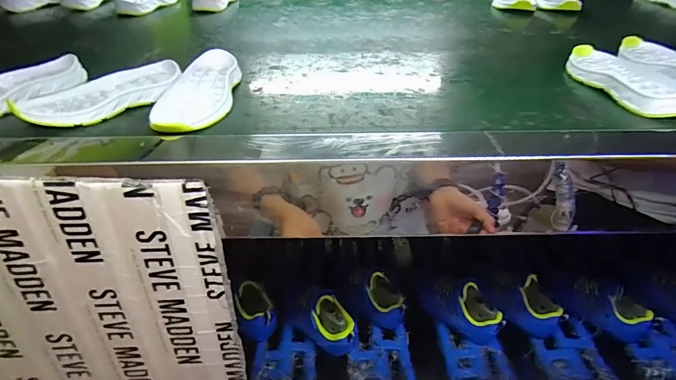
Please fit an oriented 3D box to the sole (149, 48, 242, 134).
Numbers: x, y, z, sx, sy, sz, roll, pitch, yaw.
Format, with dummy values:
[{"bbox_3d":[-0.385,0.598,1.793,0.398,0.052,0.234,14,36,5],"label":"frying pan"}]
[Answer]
[{"bbox_3d":[-0.146,-0.108,0.400,0.068,0.025,0.153,-2,38,-3],"label":"sole"}]

